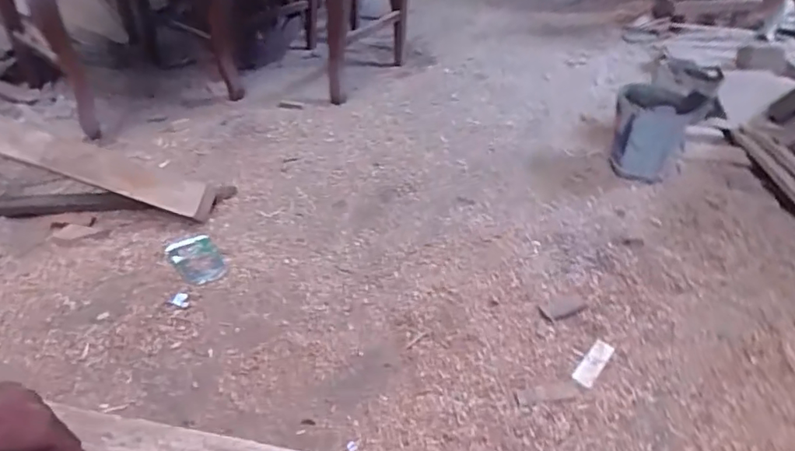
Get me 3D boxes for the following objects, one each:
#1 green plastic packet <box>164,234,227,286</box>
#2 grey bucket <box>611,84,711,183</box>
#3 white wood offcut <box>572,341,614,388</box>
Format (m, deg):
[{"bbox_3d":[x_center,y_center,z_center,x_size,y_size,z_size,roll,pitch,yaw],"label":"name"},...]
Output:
[{"bbox_3d":[-0.348,0.061,0.910,0.074,0.016,0.135,-24,38,-28],"label":"green plastic packet"},{"bbox_3d":[0.546,-0.197,1.126,0.150,0.173,0.151,2,32,-1],"label":"grey bucket"},{"bbox_3d":[0.263,0.183,0.700,0.026,0.004,0.087,23,41,33],"label":"white wood offcut"}]

